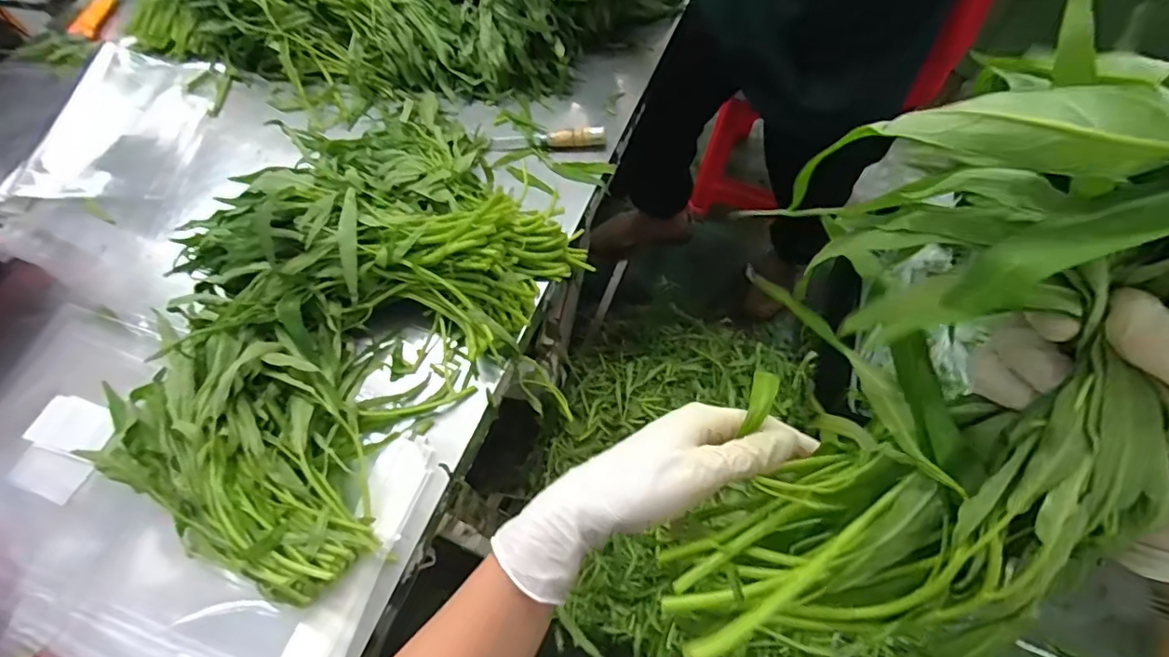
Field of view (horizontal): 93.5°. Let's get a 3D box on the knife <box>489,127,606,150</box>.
[{"bbox_3d":[-0.054,-0.278,0.797,0.167,0.029,0.023,-2,63,2],"label":"knife"}]

